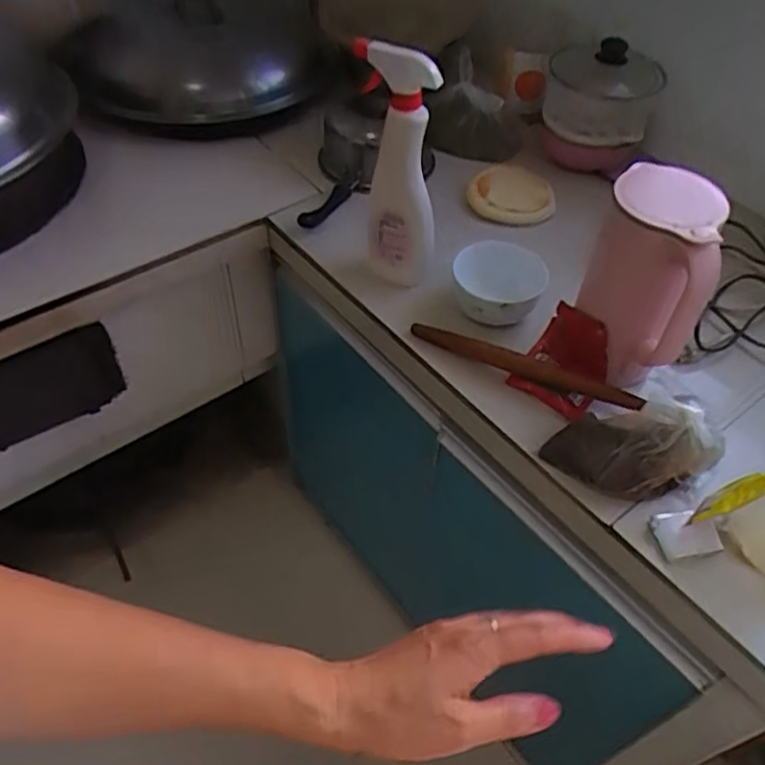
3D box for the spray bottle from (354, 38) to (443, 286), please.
[{"bbox_3d":[0.015,-0.232,0.733,0.077,0.261,0.076,-9,51,-9],"label":"spray bottle"}]

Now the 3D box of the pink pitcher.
[{"bbox_3d":[0.251,-0.093,0.659,0.101,0.203,0.118,16,52,11],"label":"pink pitcher"}]

